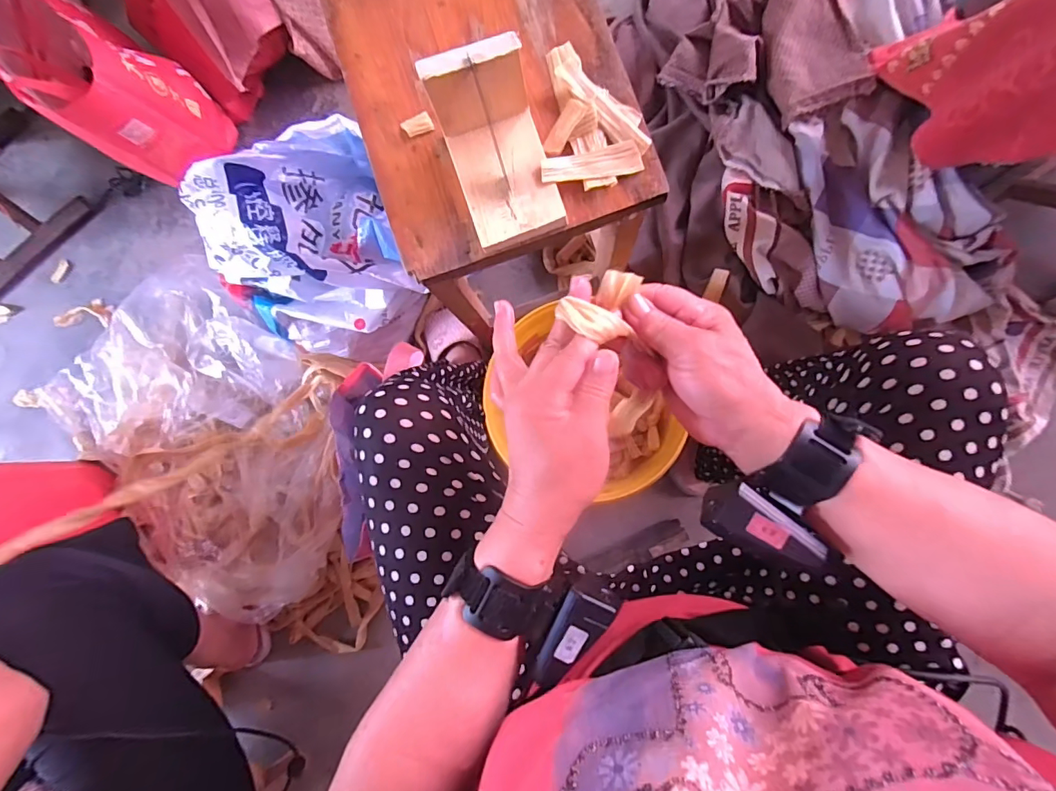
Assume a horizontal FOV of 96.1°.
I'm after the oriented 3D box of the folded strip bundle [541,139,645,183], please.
[{"bbox_3d":[0.054,-0.196,0.402,0.087,0.006,0.026,-13,90,-8],"label":"folded strip bundle"}]

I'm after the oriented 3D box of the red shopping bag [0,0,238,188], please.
[{"bbox_3d":[-0.687,-0.515,0.770,0.315,0.226,0.168,38,96,5],"label":"red shopping bag"}]

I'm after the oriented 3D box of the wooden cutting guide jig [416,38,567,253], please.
[{"bbox_3d":[-0.025,-0.194,0.376,0.076,0.070,0.125,-16,89,7],"label":"wooden cutting guide jig"}]

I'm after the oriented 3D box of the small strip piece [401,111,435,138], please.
[{"bbox_3d":[-0.100,-0.244,0.427,0.027,0.007,0.018,-19,89,7],"label":"small strip piece"}]

